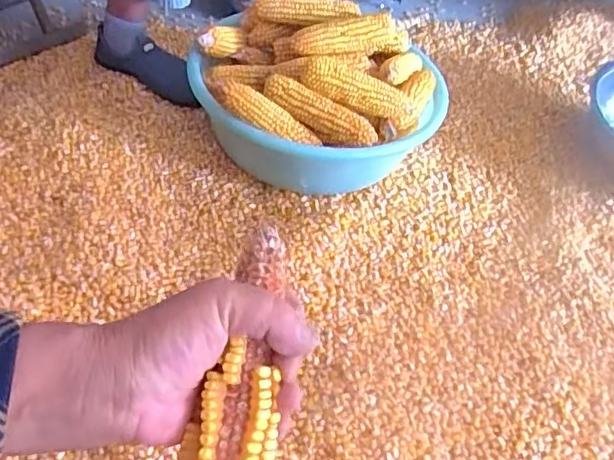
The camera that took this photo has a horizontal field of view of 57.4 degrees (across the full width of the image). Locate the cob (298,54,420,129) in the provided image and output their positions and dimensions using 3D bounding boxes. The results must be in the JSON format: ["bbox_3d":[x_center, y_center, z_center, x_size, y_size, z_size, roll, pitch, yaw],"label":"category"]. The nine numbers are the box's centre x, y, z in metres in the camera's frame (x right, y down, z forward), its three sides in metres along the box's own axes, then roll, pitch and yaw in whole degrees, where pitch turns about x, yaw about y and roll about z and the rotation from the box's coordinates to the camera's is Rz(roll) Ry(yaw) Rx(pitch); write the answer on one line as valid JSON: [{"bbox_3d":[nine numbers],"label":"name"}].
[{"bbox_3d":[0.084,-0.215,0.861,0.187,0.054,0.049,23,47,-8],"label":"cob"}]

